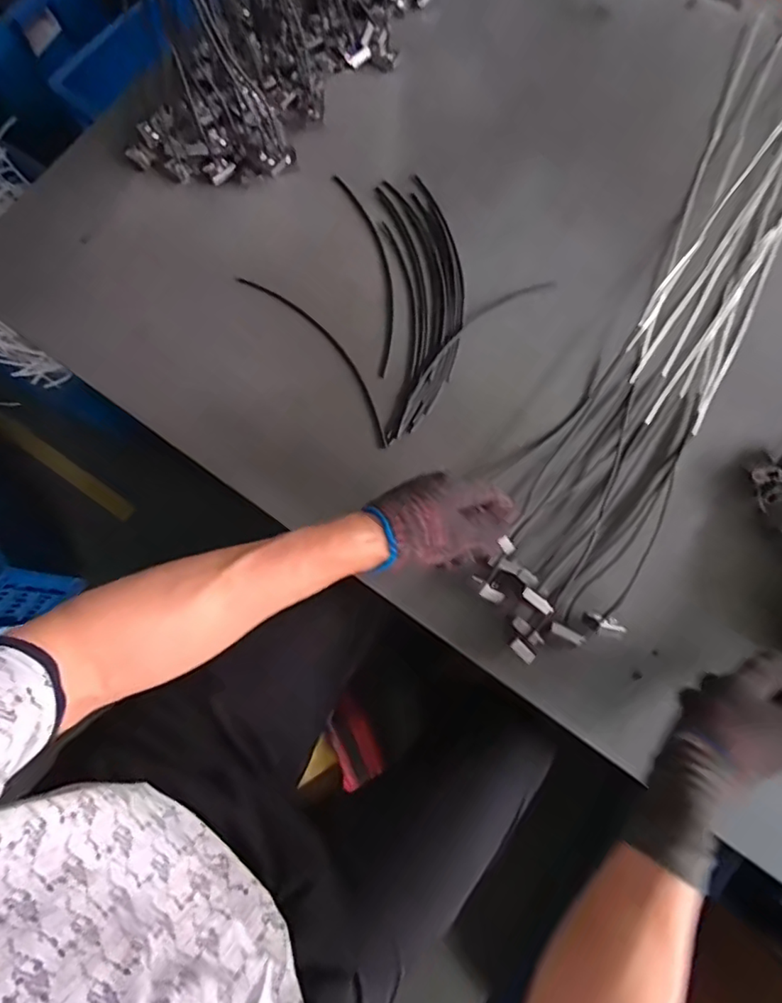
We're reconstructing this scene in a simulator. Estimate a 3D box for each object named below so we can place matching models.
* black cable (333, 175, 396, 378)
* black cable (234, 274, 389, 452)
[{"bbox_3d":[-0.021,-0.279,0.684,0.040,0.005,0.272,-12,78,-2],"label":"black cable"},{"bbox_3d":[-0.081,-0.178,0.670,0.040,0.009,0.280,-37,77,-16],"label":"black cable"}]

